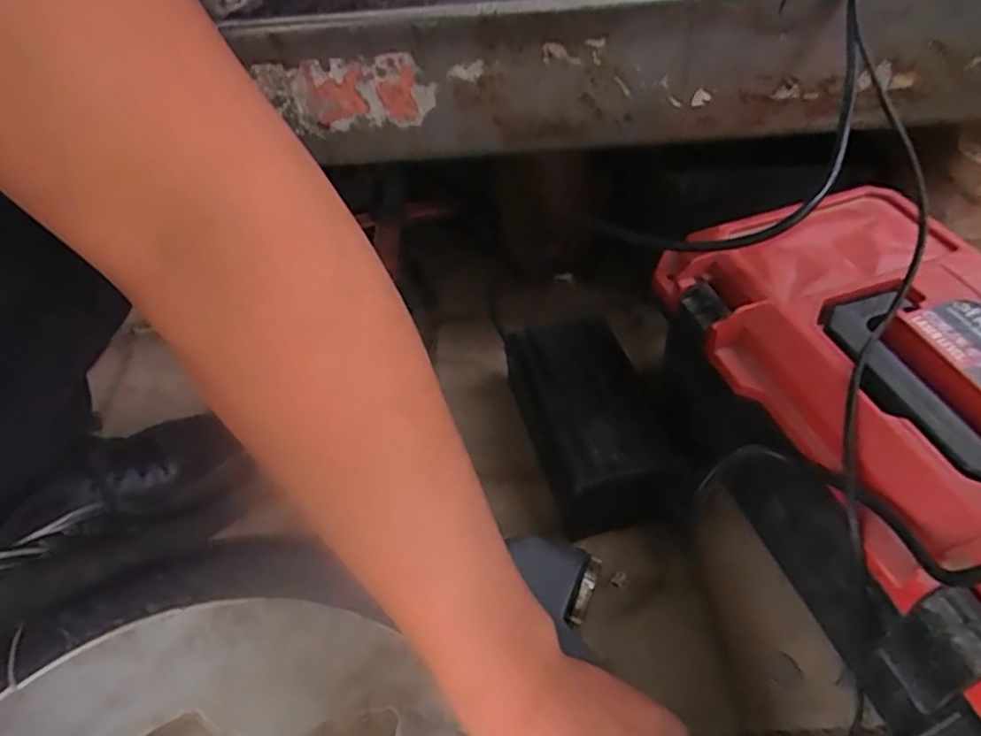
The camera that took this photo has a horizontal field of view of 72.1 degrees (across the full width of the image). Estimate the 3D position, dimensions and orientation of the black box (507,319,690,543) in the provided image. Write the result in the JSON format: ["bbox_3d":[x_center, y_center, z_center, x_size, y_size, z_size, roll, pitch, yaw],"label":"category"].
[{"bbox_3d":[0.073,0.046,0.535,0.094,0.069,0.180,-13,48,-7],"label":"black box"}]

